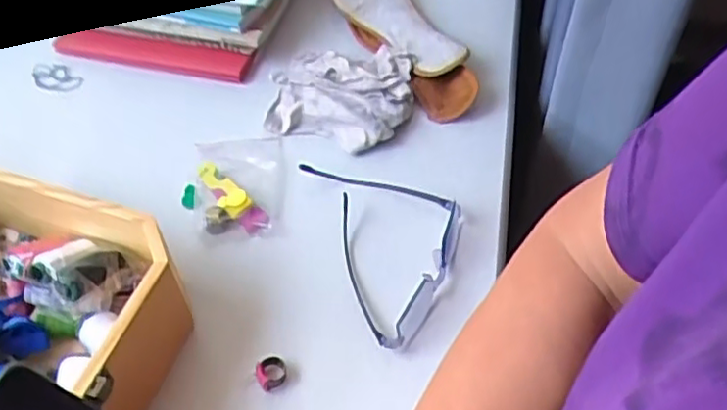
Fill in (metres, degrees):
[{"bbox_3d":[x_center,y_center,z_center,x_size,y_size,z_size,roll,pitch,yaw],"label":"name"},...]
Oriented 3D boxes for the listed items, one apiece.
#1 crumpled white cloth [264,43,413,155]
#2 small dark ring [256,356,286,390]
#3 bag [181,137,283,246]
[{"bbox_3d":[-0.024,-0.106,0.644,0.139,0.032,0.117,9,53,8],"label":"crumpled white cloth"},{"bbox_3d":[-0.066,0.121,0.490,0.021,0.013,0.020,-1,52,1],"label":"small dark ring"},{"bbox_3d":[-0.112,-0.018,0.592,0.082,0.017,0.111,-6,52,-4],"label":"bag"}]

